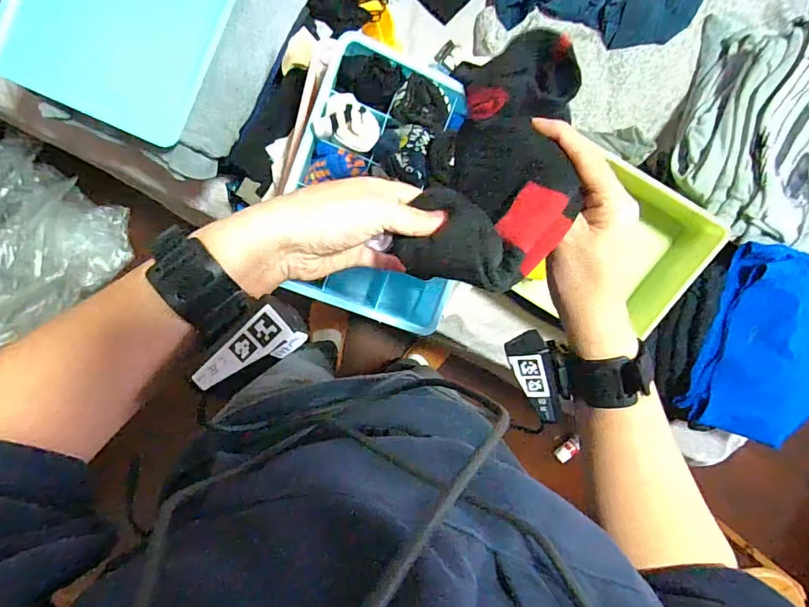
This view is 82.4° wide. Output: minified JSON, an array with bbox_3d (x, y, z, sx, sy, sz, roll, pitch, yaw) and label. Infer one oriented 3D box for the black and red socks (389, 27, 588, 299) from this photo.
[{"bbox_3d":[0.065,-0.087,0.300,0.094,0.045,0.156,17,93,-9],"label":"black and red socks"}]

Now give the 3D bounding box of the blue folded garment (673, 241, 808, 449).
[{"bbox_3d":[0.604,0.071,0.765,0.228,0.058,0.337,8,104,0],"label":"blue folded garment"}]

